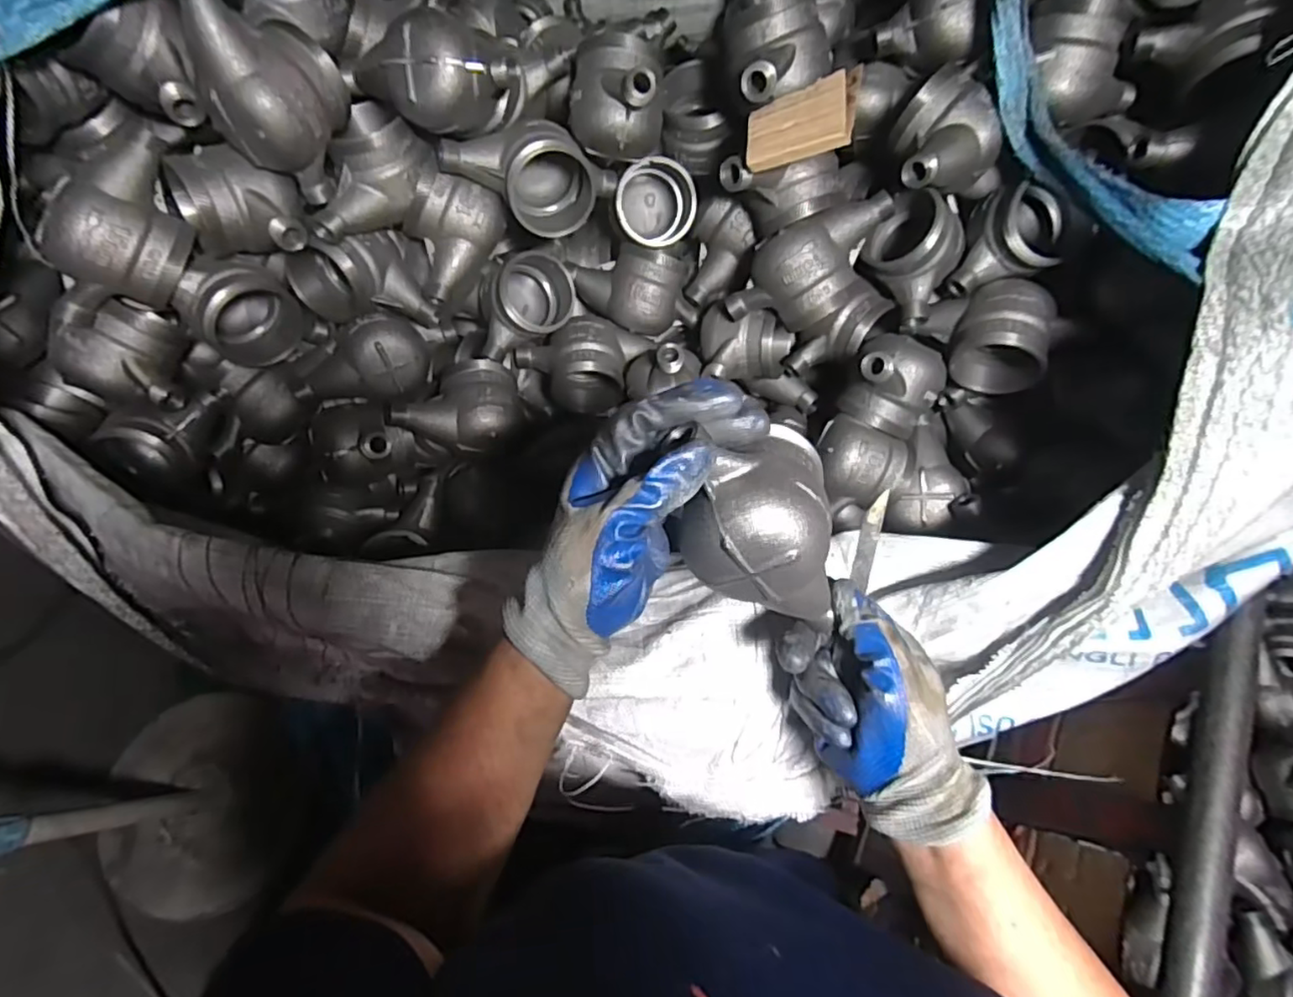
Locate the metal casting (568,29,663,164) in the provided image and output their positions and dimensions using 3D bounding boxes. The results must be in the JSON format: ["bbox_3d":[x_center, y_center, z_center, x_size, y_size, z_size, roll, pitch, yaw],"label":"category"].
[{"bbox_3d":[-0.025,-0.353,0.537,0.079,0.081,0.084,8,70,1],"label":"metal casting"}]

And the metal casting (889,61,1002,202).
[{"bbox_3d":[0.256,-0.306,0.536,0.103,0.076,0.080,-35,64,10],"label":"metal casting"}]

